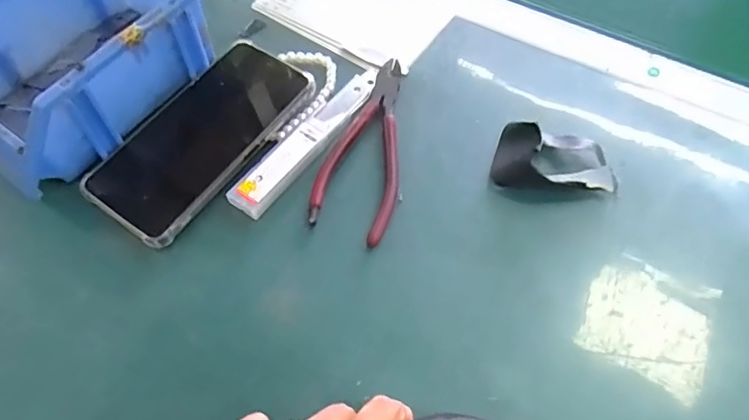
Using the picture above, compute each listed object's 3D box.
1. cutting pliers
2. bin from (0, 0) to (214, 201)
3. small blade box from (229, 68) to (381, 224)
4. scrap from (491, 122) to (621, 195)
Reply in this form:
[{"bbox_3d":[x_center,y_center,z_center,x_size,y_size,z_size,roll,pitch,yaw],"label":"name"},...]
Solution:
[{"bbox_3d":[0.003,-0.046,0.400,0.057,0.009,0.151,20,62,9],"label":"cutting pliers"},{"bbox_3d":[-0.206,-0.110,0.390,0.119,0.075,0.183,33,65,16],"label":"bin"},{"bbox_3d":[-0.044,-0.055,0.400,0.028,0.014,0.153,32,64,15],"label":"small blade box"},{"bbox_3d":[0.128,-0.038,0.389,0.083,0.029,0.053,5,60,0],"label":"scrap"}]

